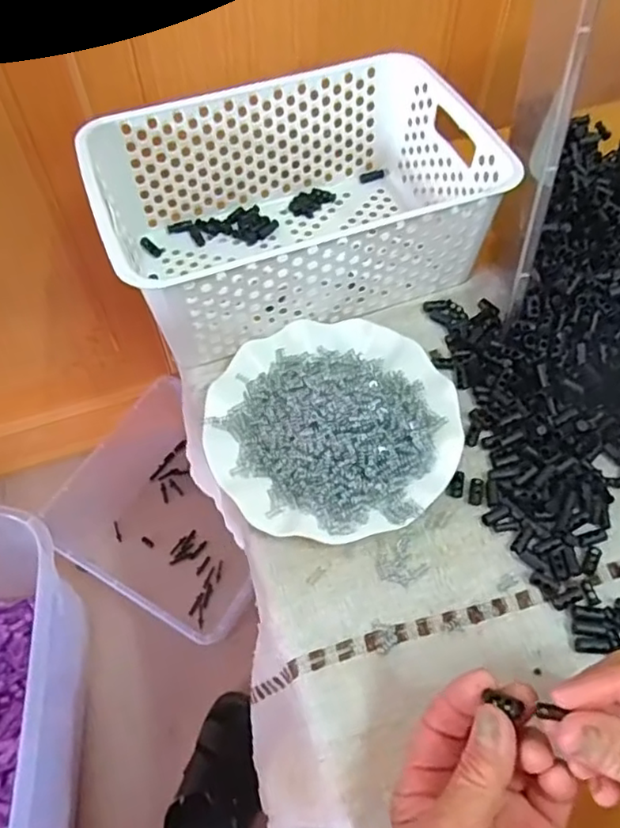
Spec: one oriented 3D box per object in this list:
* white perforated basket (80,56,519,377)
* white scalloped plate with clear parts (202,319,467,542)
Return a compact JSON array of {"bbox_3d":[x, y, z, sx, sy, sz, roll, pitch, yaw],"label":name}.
[{"bbox_3d":[-0.015,-0.175,0.527,0.303,0.115,0.203,-18,59,-11],"label":"white perforated basket"},{"bbox_3d":[0.017,0.002,0.447,0.178,0.049,0.175,0,57,0],"label":"white scalloped plate with clear parts"}]

